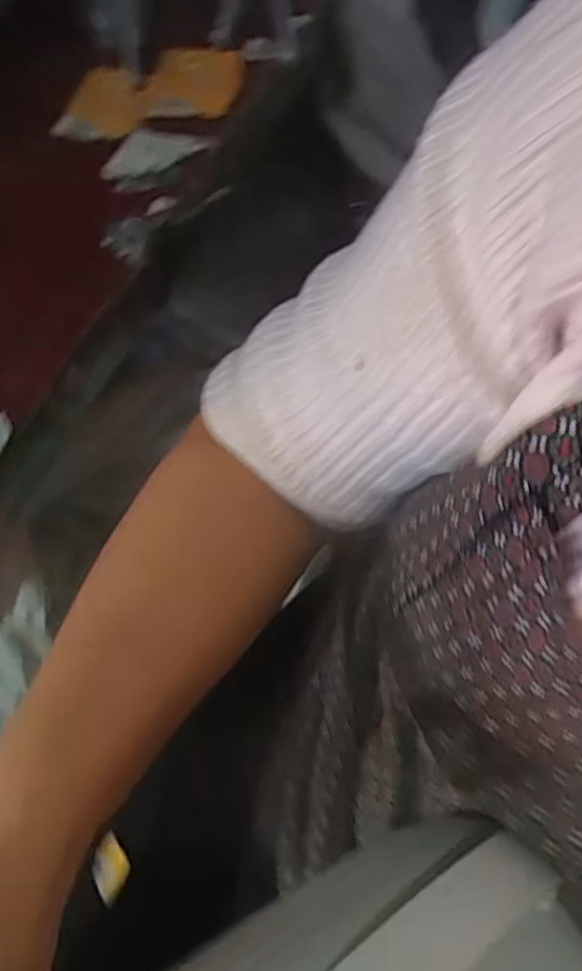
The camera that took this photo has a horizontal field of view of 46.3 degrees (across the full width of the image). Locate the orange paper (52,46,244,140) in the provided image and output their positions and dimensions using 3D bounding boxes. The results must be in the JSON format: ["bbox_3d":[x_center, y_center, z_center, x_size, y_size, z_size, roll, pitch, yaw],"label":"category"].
[{"bbox_3d":[-0.128,-0.357,0.620,0.183,0.037,0.060,-29,63,-14],"label":"orange paper"}]

